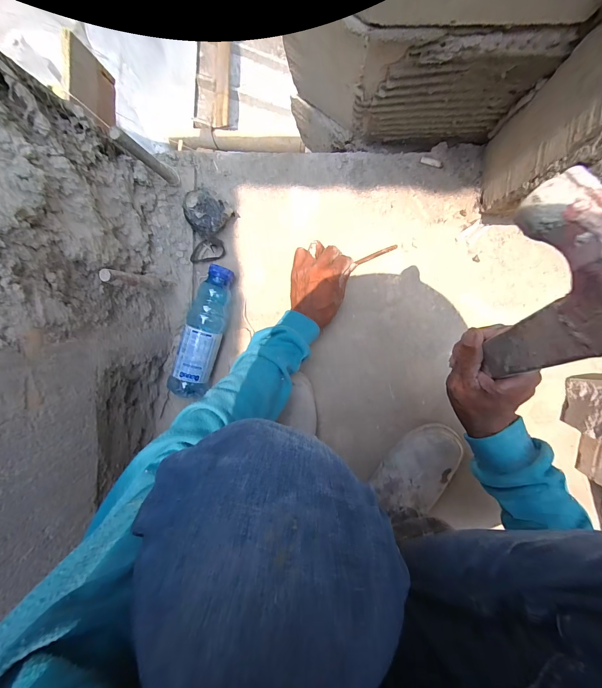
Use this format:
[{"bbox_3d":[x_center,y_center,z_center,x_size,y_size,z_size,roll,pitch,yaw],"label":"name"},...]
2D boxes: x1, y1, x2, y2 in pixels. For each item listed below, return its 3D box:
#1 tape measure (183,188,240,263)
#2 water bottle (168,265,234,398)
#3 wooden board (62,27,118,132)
[{"bbox_3d":[-0.154,-0.183,0.483,0.062,0.056,0.103,25,98,2],"label":"tape measure"},{"bbox_3d":[-0.160,-0.022,0.500,0.060,0.070,0.211,14,98,4],"label":"water bottle"},{"bbox_3d":[-0.351,-0.431,0.507,0.013,0.115,0.100,4,97,5],"label":"wooden board"}]

